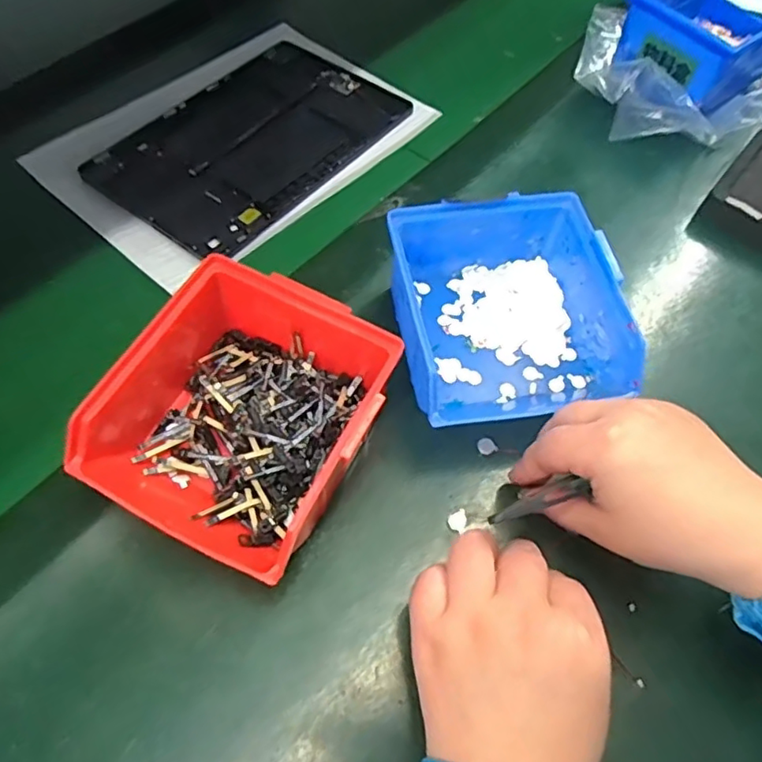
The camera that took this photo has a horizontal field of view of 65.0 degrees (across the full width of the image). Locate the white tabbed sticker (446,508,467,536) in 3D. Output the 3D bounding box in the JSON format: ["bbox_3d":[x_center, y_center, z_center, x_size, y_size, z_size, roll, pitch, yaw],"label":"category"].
[{"bbox_3d":[0.042,0.076,0.326,0.010,0.004,0.013,-5,60,-3],"label":"white tabbed sticker"}]

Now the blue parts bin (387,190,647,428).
[{"bbox_3d":[0.077,-0.043,0.364,0.132,0.061,0.128,-4,57,-3],"label":"blue parts bin"}]

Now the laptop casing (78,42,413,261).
[{"bbox_3d":[-0.100,-0.198,0.486,0.150,0.008,0.232,34,63,20],"label":"laptop casing"}]

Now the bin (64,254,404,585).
[{"bbox_3d":[-0.075,0.015,0.319,0.140,0.069,0.140,19,59,12],"label":"bin"}]

